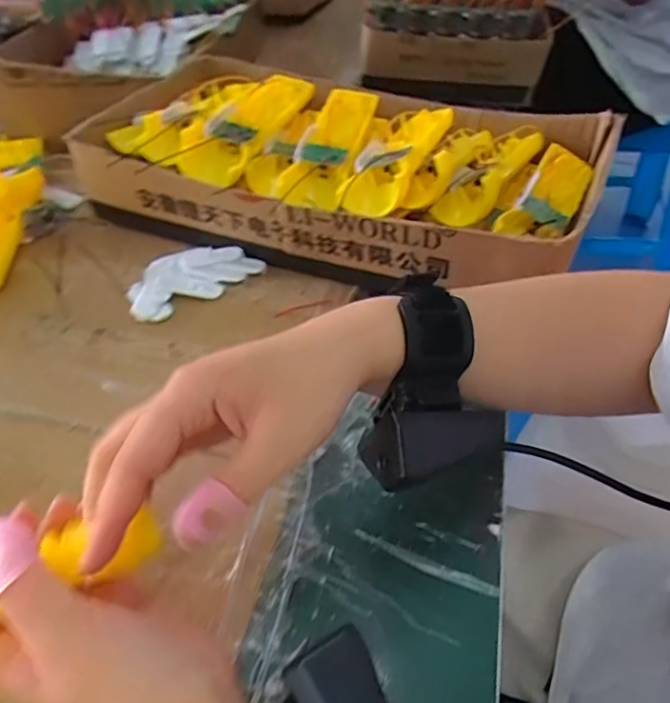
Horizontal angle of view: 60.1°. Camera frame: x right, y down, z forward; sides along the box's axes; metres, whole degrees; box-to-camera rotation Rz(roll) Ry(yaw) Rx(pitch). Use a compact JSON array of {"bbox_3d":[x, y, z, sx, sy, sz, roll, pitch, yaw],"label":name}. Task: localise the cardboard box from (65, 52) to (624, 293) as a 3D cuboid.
[{"bbox_3d":[0.004,-0.165,0.511,0.411,0.089,0.232,13,48,16],"label":"cardboard box"}]

